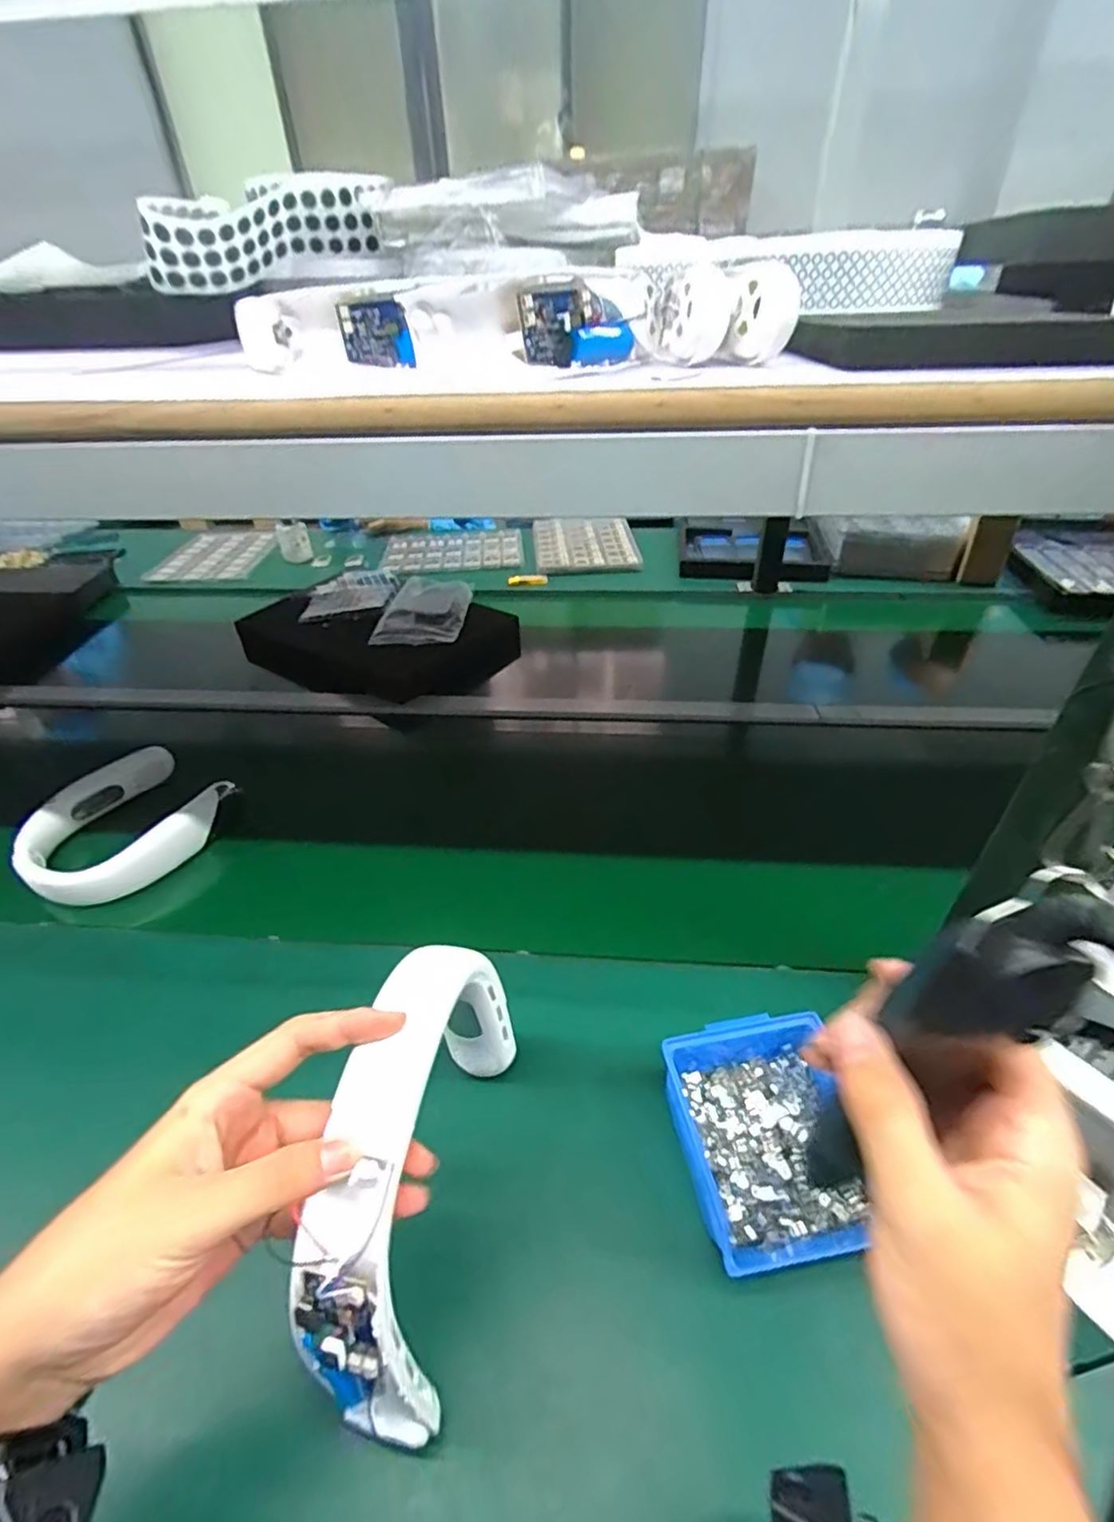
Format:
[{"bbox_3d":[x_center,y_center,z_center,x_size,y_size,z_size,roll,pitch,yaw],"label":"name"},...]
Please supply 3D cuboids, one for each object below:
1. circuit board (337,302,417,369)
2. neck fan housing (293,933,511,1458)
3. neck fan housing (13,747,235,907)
[{"bbox_3d":[-0.117,-0.277,0.404,0.043,0.033,0.010,-4,39,-4],"label":"circuit board"},{"bbox_3d":[-0.079,0.220,0.353,0.056,0.162,0.207,5,38,7],"label":"neck fan housing"},{"bbox_3d":[-0.478,0.069,0.683,0.183,0.049,0.191,-1,39,1],"label":"neck fan housing"}]

